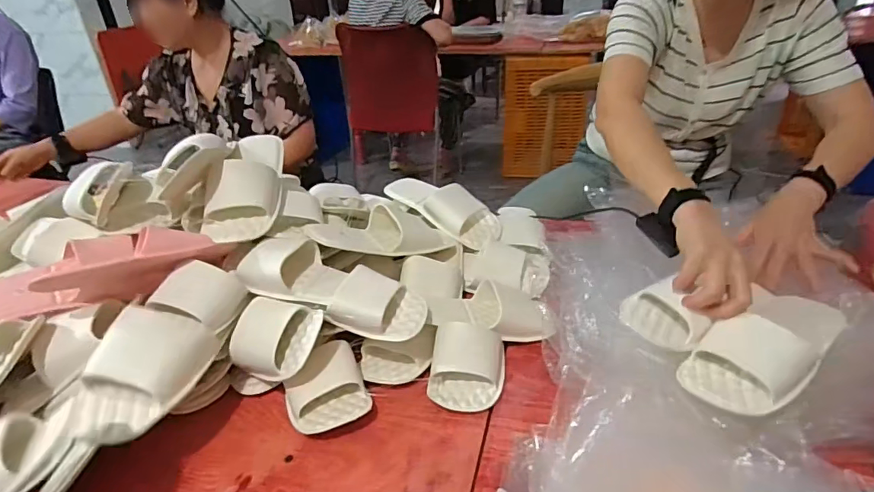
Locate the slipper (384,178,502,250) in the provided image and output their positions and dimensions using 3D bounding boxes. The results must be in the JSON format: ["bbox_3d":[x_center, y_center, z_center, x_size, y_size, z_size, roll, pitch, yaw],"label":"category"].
[{"bbox_3d":[0.003,-0.084,0.949,0.264,0.063,0.109,28,41,23],"label":"slipper"}]

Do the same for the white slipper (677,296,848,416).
[{"bbox_3d":[0.394,0.103,0.571,0.245,0.051,0.100,-23,35,-30],"label":"white slipper"}]

